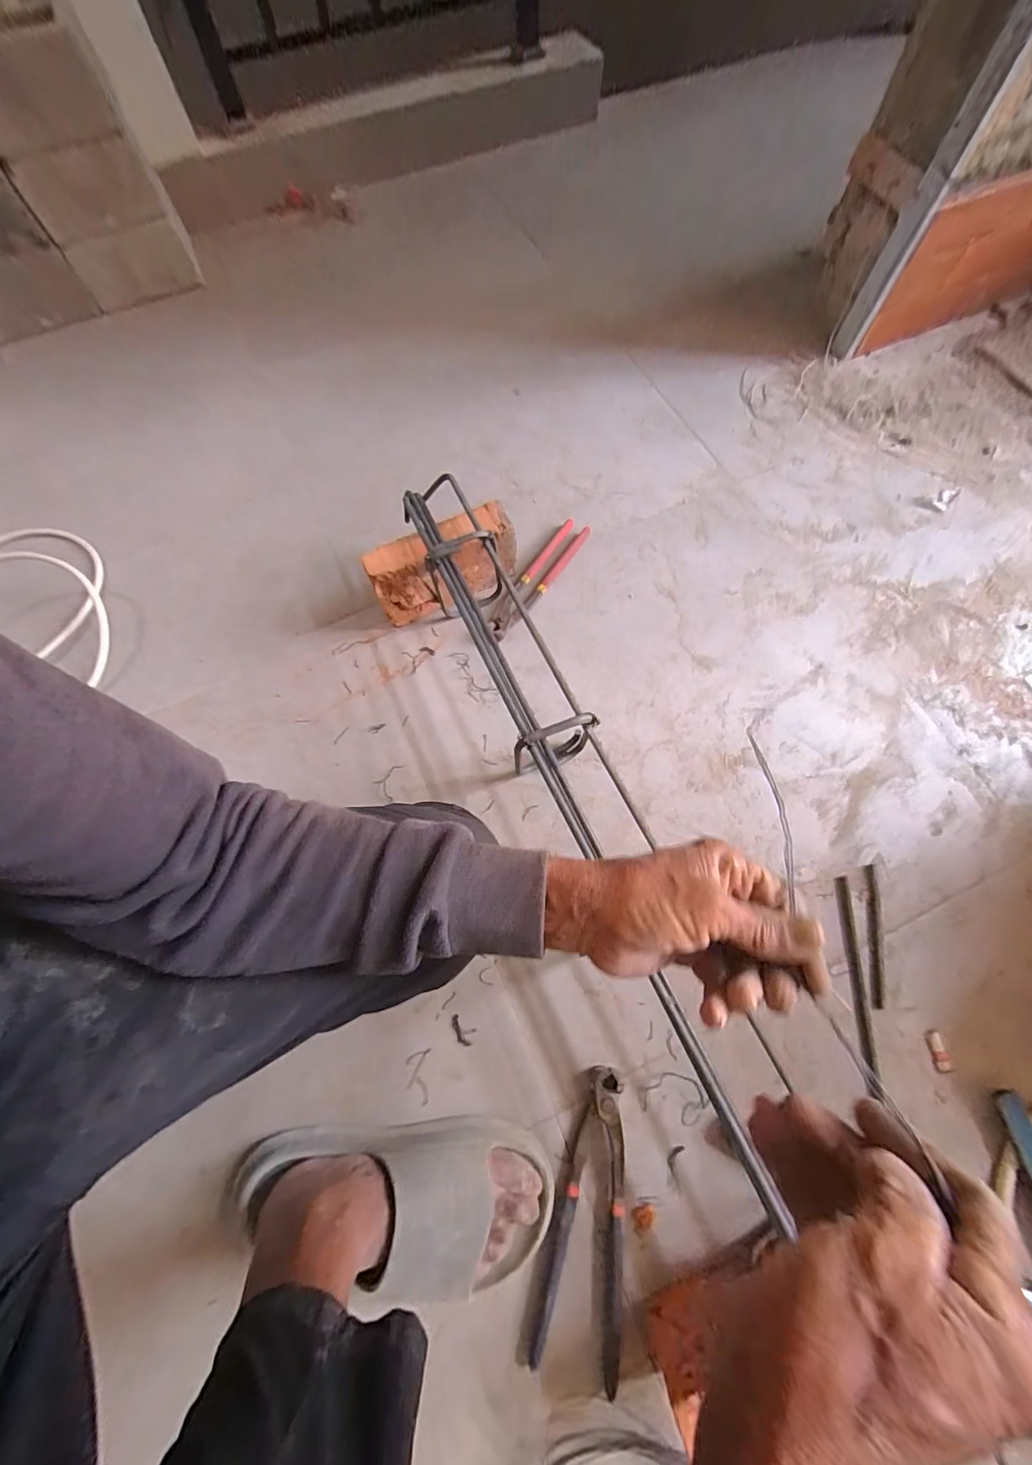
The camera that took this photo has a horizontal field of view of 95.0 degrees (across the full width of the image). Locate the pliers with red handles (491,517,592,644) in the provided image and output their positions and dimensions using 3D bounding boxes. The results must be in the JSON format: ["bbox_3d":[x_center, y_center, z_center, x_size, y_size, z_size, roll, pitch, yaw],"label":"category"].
[{"bbox_3d":[0.031,-0.220,0.662,0.042,0.020,0.226,31,76,12],"label":"pliers with red handles"}]

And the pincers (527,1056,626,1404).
[{"bbox_3d":[0.070,0.429,0.424,0.070,0.024,0.214,12,72,7],"label":"pincers"}]

